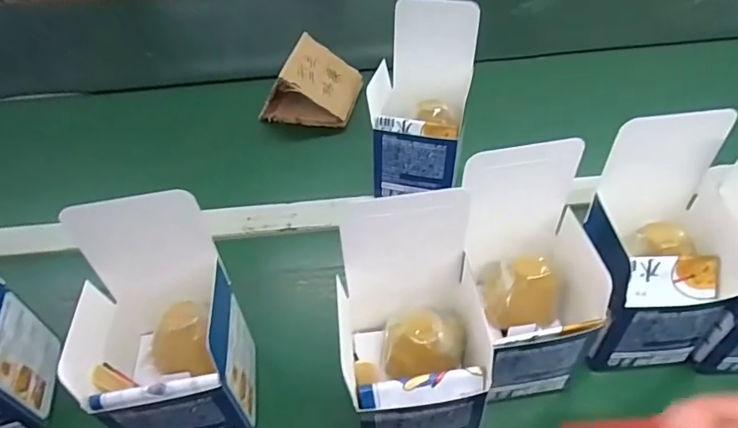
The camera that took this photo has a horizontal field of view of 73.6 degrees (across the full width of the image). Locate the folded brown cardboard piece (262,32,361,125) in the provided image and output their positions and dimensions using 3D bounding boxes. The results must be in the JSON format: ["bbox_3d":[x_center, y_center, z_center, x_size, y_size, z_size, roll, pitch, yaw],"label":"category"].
[{"bbox_3d":[-0.074,-0.171,0.632,0.115,0.077,0.087,6,47,11],"label":"folded brown cardboard piece"}]

